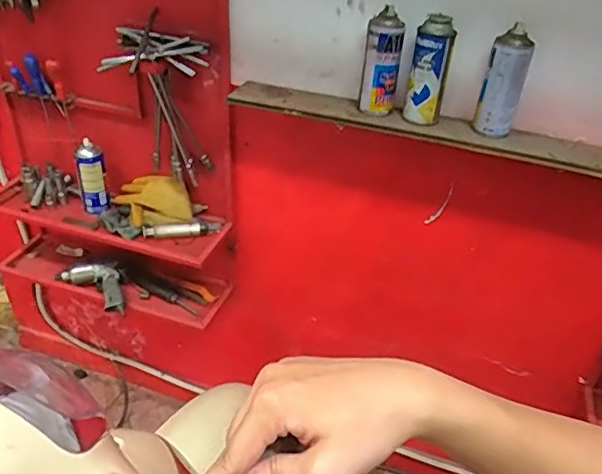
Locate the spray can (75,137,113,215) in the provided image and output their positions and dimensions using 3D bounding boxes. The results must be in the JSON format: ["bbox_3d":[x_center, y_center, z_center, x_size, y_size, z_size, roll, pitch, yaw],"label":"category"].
[{"bbox_3d":[-0.493,-0.140,1.356,0.066,0.156,0.065,-9,38,-17],"label":"spray can"}]

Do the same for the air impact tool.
[{"bbox_3d":[-0.498,0.111,1.435,0.227,0.045,0.105,22,40,23],"label":"air impact tool"}]

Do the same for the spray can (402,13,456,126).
[{"bbox_3d":[0.225,-0.290,1.014,0.063,0.185,0.056,9,36,7],"label":"spray can"}]

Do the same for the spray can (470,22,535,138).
[{"bbox_3d":[0.353,-0.268,1.004,0.068,0.172,0.058,15,38,15],"label":"spray can"}]

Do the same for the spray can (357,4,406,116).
[{"bbox_3d":[0.144,-0.311,1.035,0.065,0.167,0.052,6,36,3],"label":"spray can"}]

